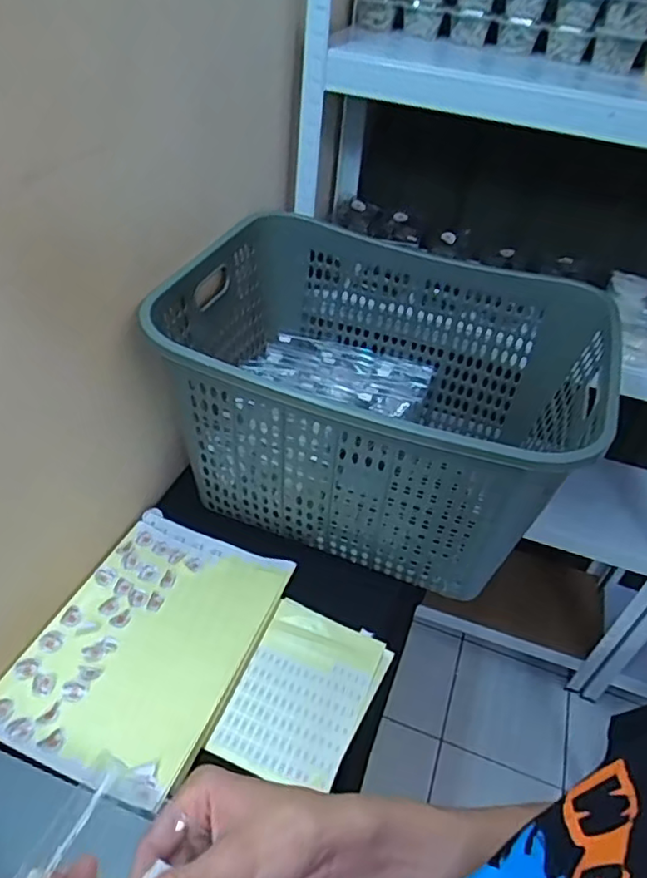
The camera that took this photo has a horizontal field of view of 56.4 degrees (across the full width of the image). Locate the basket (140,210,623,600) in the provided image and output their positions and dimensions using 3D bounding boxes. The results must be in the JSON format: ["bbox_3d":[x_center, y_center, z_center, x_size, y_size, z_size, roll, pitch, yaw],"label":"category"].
[{"bbox_3d":[0.074,-0.069,0.894,0.544,0.295,0.443,18,43,12],"label":"basket"}]

